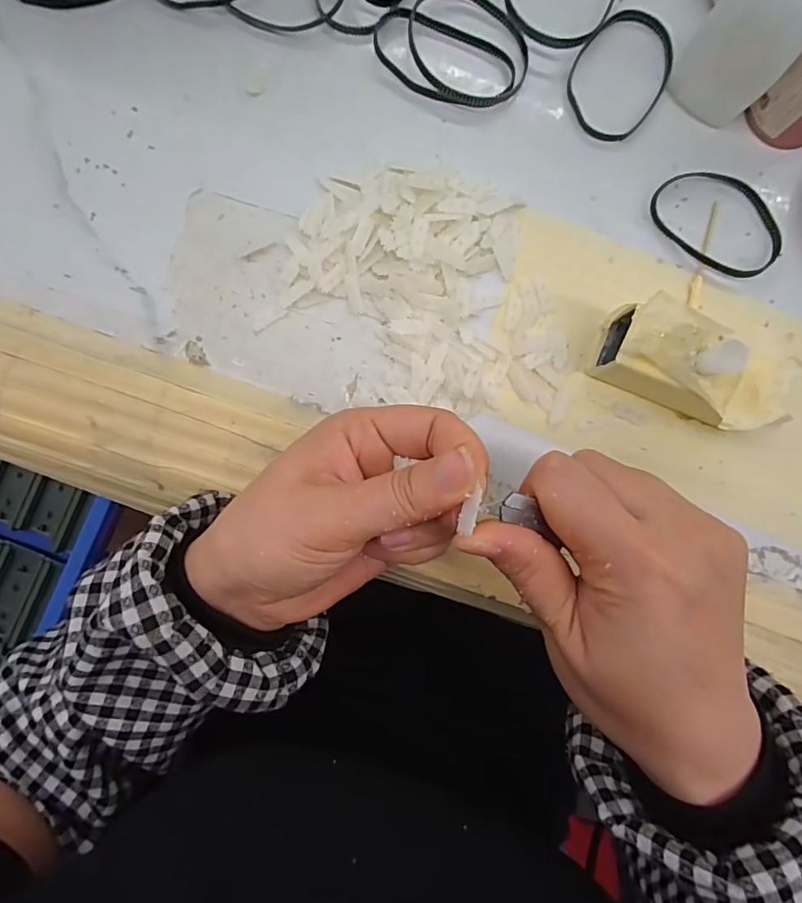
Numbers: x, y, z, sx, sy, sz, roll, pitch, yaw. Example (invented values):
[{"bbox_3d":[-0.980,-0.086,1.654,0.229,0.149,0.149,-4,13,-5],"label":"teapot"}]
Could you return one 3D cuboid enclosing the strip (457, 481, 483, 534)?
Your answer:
[{"bbox_3d":[0.023,0.019,0.163,0.005,0.004,0.017,16,95,-2],"label":"strip"}]

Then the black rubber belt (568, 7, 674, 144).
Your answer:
[{"bbox_3d":[0.114,-0.195,0.257,0.049,0.005,0.067,37,88,-2],"label":"black rubber belt"}]

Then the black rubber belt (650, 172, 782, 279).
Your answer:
[{"bbox_3d":[0.167,-0.121,0.258,0.072,0.007,0.048,38,88,-2],"label":"black rubber belt"}]

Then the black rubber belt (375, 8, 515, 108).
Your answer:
[{"bbox_3d":[0.022,-0.198,0.252,0.073,0.006,0.038,18,89,-2],"label":"black rubber belt"}]

